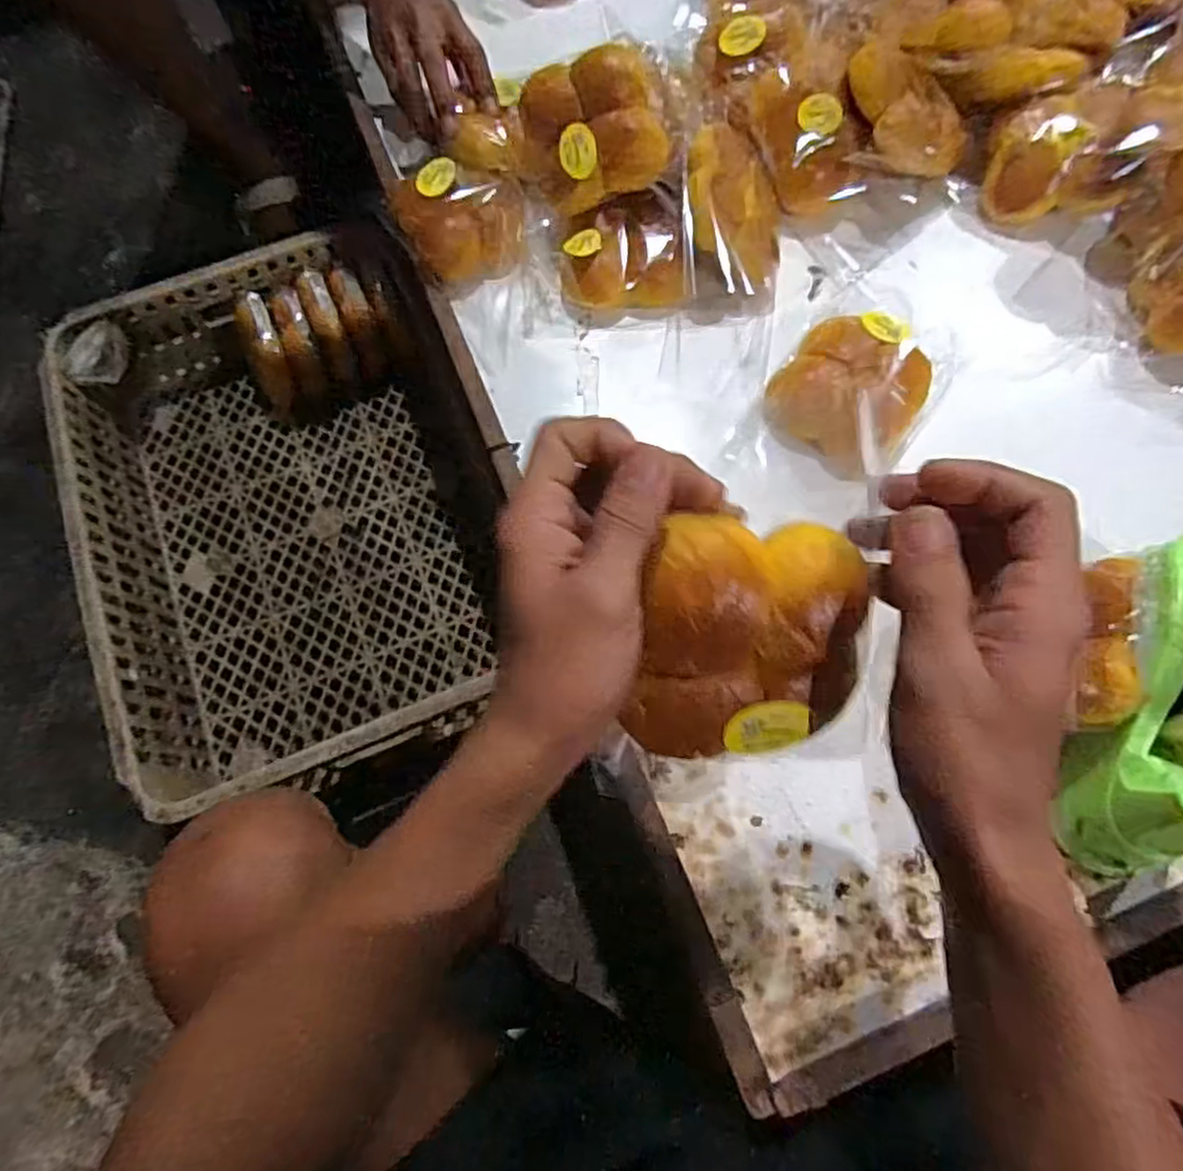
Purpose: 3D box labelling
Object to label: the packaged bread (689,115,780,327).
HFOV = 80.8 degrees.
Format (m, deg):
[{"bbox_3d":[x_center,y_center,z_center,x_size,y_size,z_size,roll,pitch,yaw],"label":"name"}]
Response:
[{"bbox_3d":[0.116,-0.294,0.564,0.085,0.080,0.166,4,71,3],"label":"packaged bread"}]

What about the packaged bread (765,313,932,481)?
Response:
[{"bbox_3d":[0.198,-0.148,0.535,0.102,0.039,0.125,31,74,12],"label":"packaged bread"}]

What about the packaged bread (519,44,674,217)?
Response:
[{"bbox_3d":[0.004,-0.367,0.563,0.116,0.050,0.108,-20,102,-5],"label":"packaged bread"}]

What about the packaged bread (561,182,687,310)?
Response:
[{"bbox_3d":[0.029,-0.272,0.575,0.105,0.055,0.077,-5,71,0],"label":"packaged bread"}]

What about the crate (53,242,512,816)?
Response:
[{"bbox_3d":[-0.341,-0.090,0.785,0.404,0.155,0.571,-25,72,-7],"label":"crate"}]

